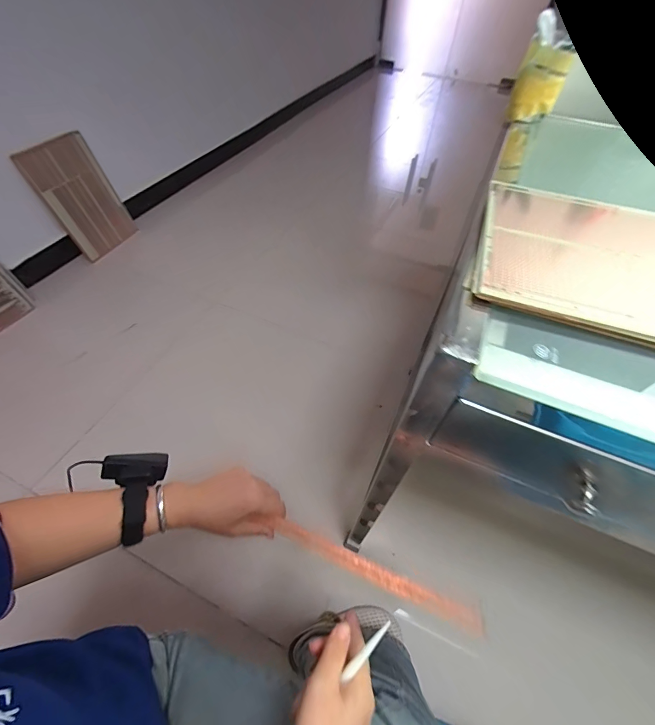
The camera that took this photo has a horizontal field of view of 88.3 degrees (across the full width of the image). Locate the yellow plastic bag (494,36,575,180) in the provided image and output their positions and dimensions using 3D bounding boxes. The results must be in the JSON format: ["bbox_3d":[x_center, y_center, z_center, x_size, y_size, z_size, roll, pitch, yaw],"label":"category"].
[{"bbox_3d":[0.299,-0.368,0.515,0.060,0.162,0.040,20,54,12],"label":"yellow plastic bag"}]

